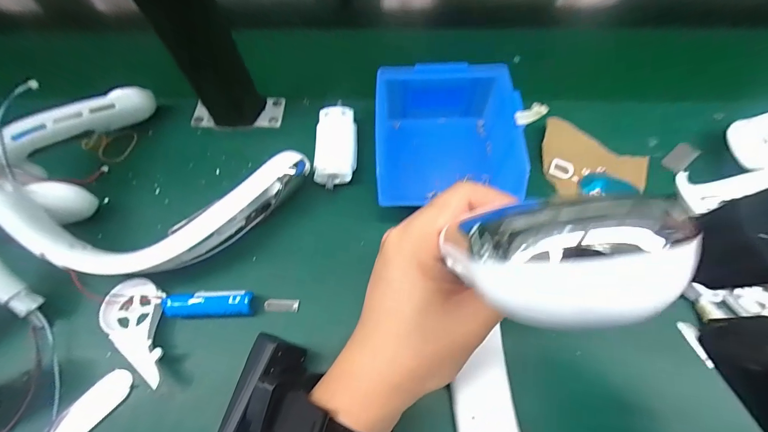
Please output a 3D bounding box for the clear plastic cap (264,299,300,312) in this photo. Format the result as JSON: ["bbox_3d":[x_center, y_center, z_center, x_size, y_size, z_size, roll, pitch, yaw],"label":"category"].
[{"bbox_3d":[-0.086,0.075,0.289,0.028,0.007,0.010,1,64,3],"label":"clear plastic cap"}]

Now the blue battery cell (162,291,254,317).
[{"bbox_3d":[-0.142,0.071,0.283,0.070,0.024,0.021,-2,64,1],"label":"blue battery cell"}]

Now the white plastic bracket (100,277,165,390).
[{"bbox_3d":[-0.195,0.092,0.279,0.049,0.021,0.099,-39,56,-16],"label":"white plastic bracket"}]

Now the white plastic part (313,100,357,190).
[{"bbox_3d":[-0.049,-0.070,0.356,0.041,0.021,0.096,-2,64,1],"label":"white plastic part"}]

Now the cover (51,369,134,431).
[{"bbox_3d":[-0.221,0.145,0.259,0.020,0.017,0.057,36,70,18],"label":"cover"}]

